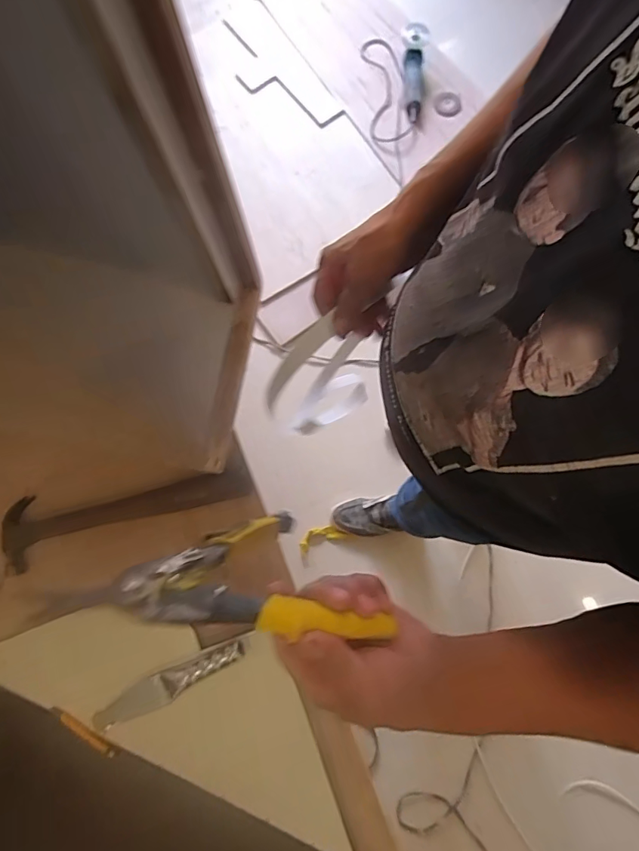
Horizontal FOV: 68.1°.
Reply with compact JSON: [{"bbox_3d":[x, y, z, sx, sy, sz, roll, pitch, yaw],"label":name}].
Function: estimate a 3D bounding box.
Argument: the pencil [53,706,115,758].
[{"bbox_3d":[-0.281,0.365,0.561,0.093,0.005,0.014,30,79,7],"label":"pencil"}]

